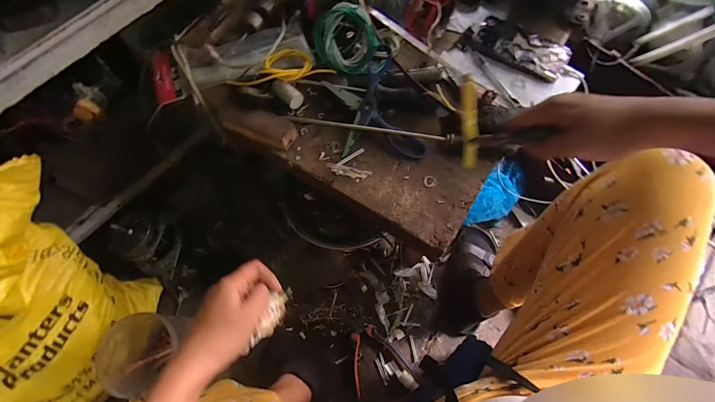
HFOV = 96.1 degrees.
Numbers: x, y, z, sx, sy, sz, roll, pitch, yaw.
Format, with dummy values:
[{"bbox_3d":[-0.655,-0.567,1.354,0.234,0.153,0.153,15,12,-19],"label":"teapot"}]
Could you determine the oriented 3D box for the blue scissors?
[{"bbox_3d":[0.022,-0.156,0.537,0.126,0.039,0.207,-17,70,-5],"label":"blue scissors"}]

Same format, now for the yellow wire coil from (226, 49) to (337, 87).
[{"bbox_3d":[-0.132,-0.237,0.548,0.168,0.021,0.075,-17,70,-5],"label":"yellow wire coil"}]

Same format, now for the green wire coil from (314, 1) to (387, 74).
[{"bbox_3d":[-0.016,-0.271,0.554,0.103,0.027,0.117,-22,112,6],"label":"green wire coil"}]

